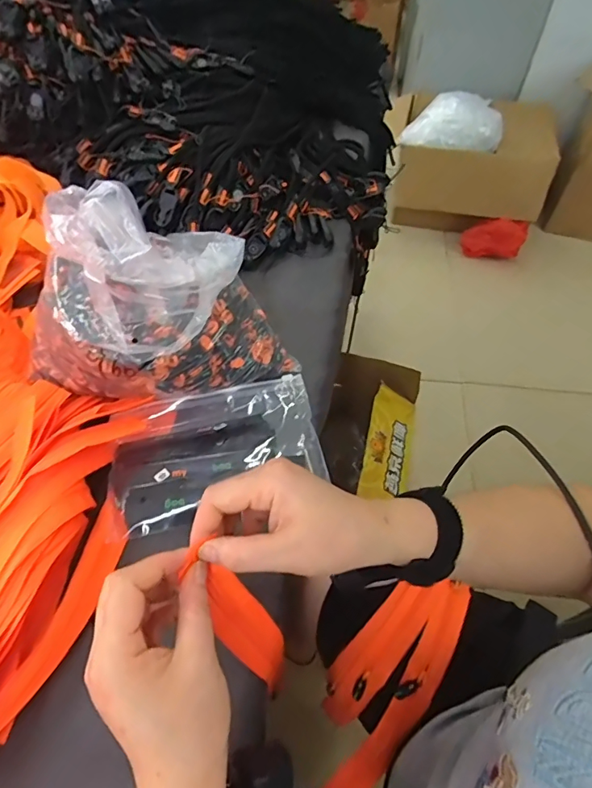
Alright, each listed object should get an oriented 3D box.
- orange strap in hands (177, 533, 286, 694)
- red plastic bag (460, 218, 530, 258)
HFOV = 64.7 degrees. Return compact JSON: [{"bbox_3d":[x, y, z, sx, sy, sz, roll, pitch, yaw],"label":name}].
[{"bbox_3d":[-0.036,0.155,0.319,0.035,0.153,0.009,-34,34,-22],"label":"orange strap in hands"},{"bbox_3d":[0.735,-0.572,1.732,0.218,0.175,0.087,14,56,9],"label":"red plastic bag"}]

